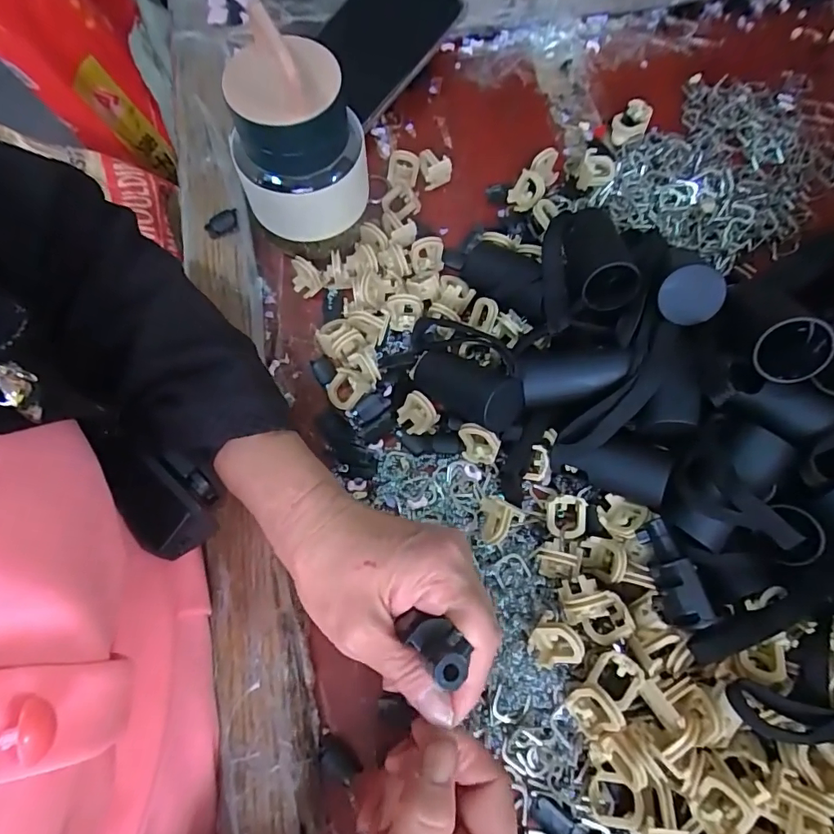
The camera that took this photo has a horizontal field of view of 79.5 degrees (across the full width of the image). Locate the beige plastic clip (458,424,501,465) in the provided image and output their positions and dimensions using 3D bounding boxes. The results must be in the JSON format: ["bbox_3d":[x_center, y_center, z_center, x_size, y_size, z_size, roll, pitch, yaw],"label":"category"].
[{"bbox_3d":[0.035,0.016,0.293,0.025,0.021,0.016,22,73,8],"label":"beige plastic clip"}]

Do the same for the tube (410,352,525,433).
[{"bbox_3d":[0.025,-0.016,0.290,0.072,0.032,0.030,26,71,34],"label":"tube"}]

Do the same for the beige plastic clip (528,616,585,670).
[{"bbox_3d":[0.069,0.115,0.251,0.023,0.022,0.022,0,71,0],"label":"beige plastic clip"}]

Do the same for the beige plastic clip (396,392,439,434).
[{"bbox_3d":[0.002,-0.002,0.305,0.025,0.027,0.010,32,31,-1],"label":"beige plastic clip"}]

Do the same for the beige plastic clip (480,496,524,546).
[{"bbox_3d":[0.043,0.059,0.279,0.022,0.020,0.024,33,75,11],"label":"beige plastic clip"}]

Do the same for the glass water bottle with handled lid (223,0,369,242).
[{"bbox_3d":[-0.069,-0.154,0.289,0.079,0.114,0.061,-17,72,-5],"label":"glass water bottle with handled lid"}]

